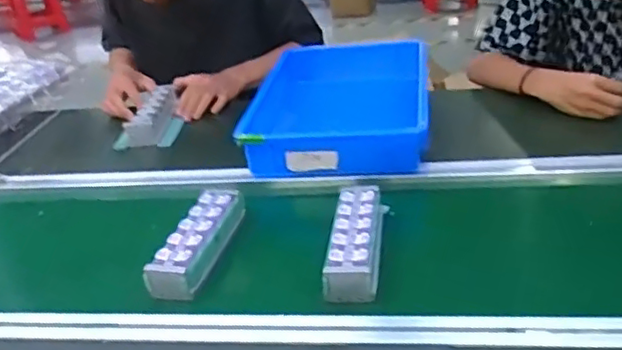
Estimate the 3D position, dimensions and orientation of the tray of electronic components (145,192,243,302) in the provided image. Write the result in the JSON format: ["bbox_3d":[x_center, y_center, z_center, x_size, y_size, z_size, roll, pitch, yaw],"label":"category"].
[{"bbox_3d":[-0.146,0.085,0.824,0.060,0.045,0.201,1,29,15],"label":"tray of electronic components"}]

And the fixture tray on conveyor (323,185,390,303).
[{"bbox_3d":[0.056,0.081,0.791,0.064,0.045,0.198,-1,29,11],"label":"fixture tray on conveyor"}]

